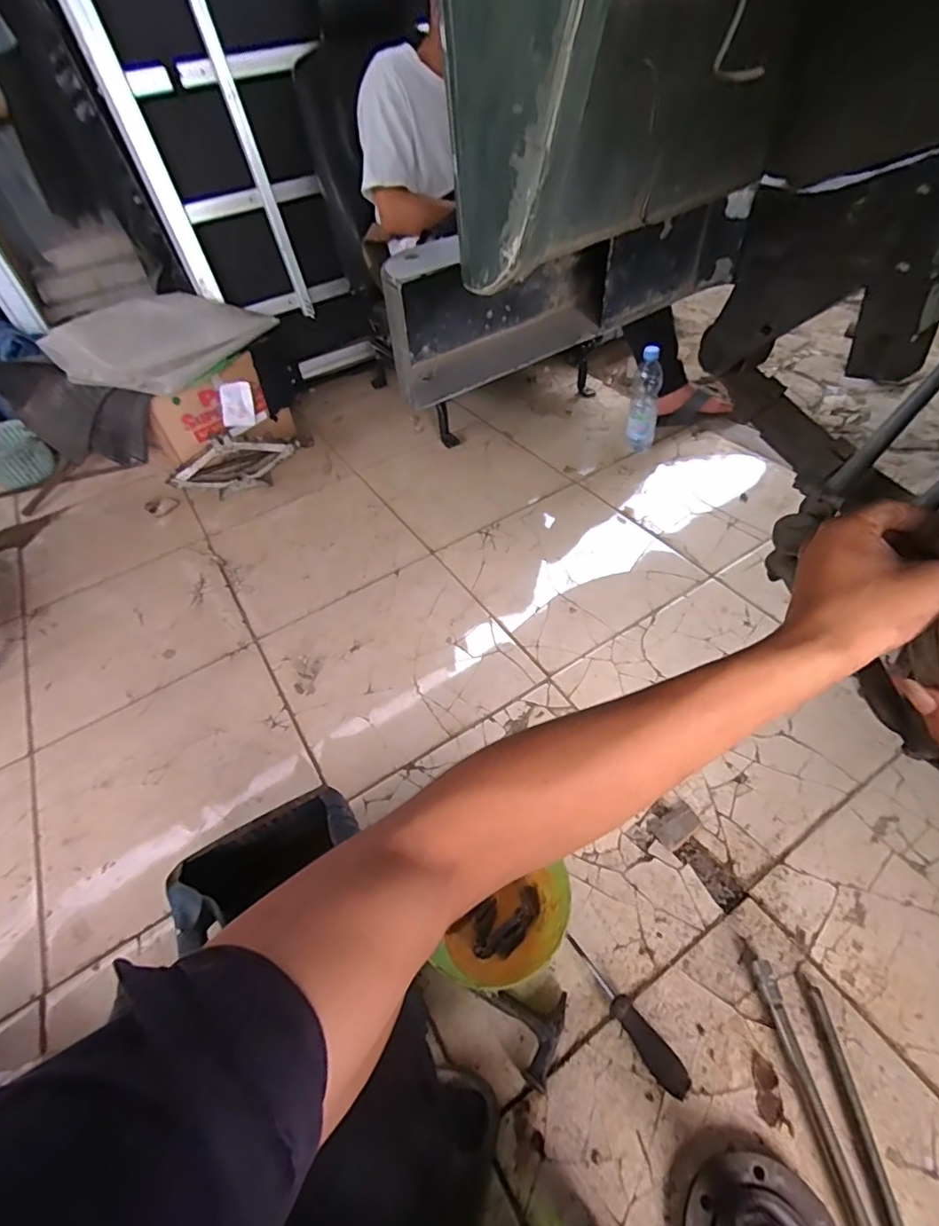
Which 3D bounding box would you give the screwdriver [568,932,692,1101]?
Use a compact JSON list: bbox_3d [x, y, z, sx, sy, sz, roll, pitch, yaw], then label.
[{"bbox_3d":[0.170,0.441,0.584,0.029,0.024,0.171,-30,40,-19],"label":"screwdriver"}]

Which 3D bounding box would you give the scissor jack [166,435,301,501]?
[{"bbox_3d":[-0.570,-0.365,1.293,0.306,0.126,0.064,-30,52,-18],"label":"scissor jack"}]

